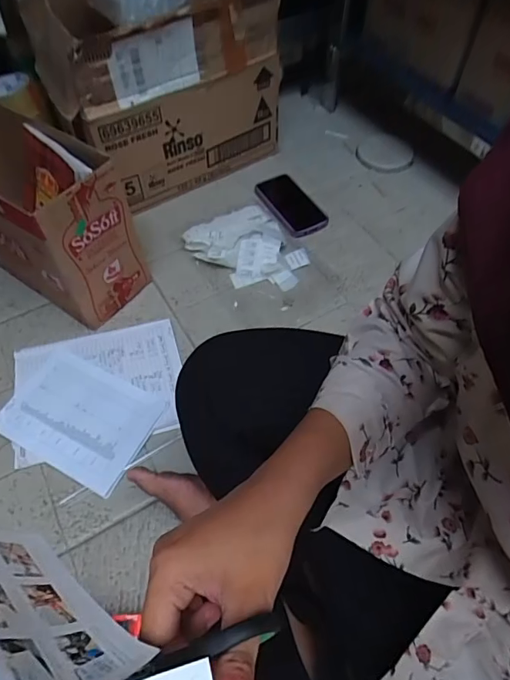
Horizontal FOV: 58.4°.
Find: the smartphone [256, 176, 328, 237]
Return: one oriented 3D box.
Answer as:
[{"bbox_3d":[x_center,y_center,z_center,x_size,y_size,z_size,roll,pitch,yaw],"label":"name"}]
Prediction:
[{"bbox_3d":[0.070,-0.262,0.885,0.093,0.012,0.167,-24,68,-23],"label":"smartphone"}]

